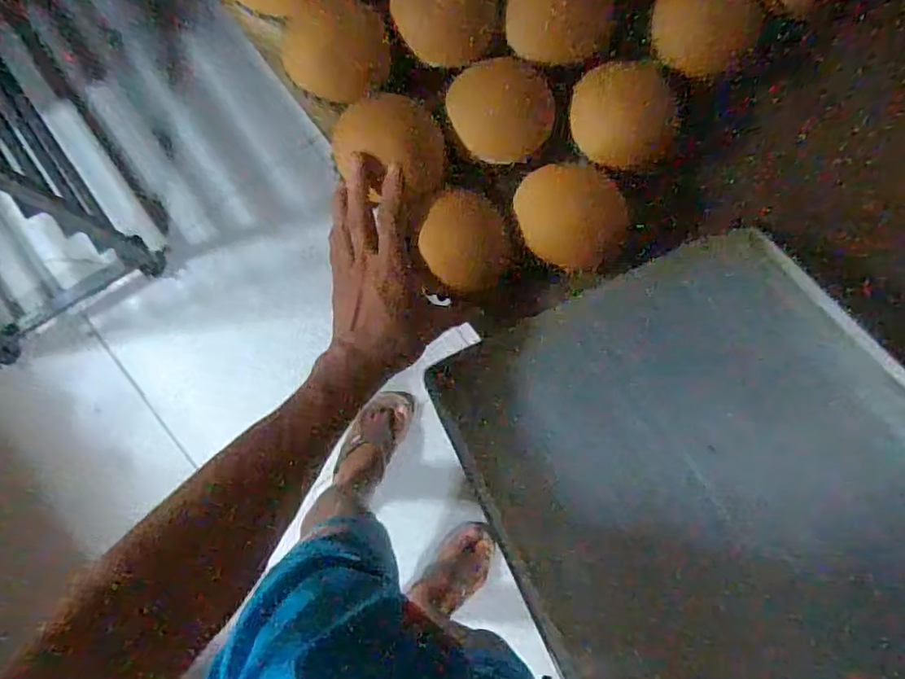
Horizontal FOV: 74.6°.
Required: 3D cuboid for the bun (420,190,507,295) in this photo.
[{"bbox_3d":[0.012,-0.083,0.503,0.073,0.035,0.080,0,84,-3],"label":"bun"}]

